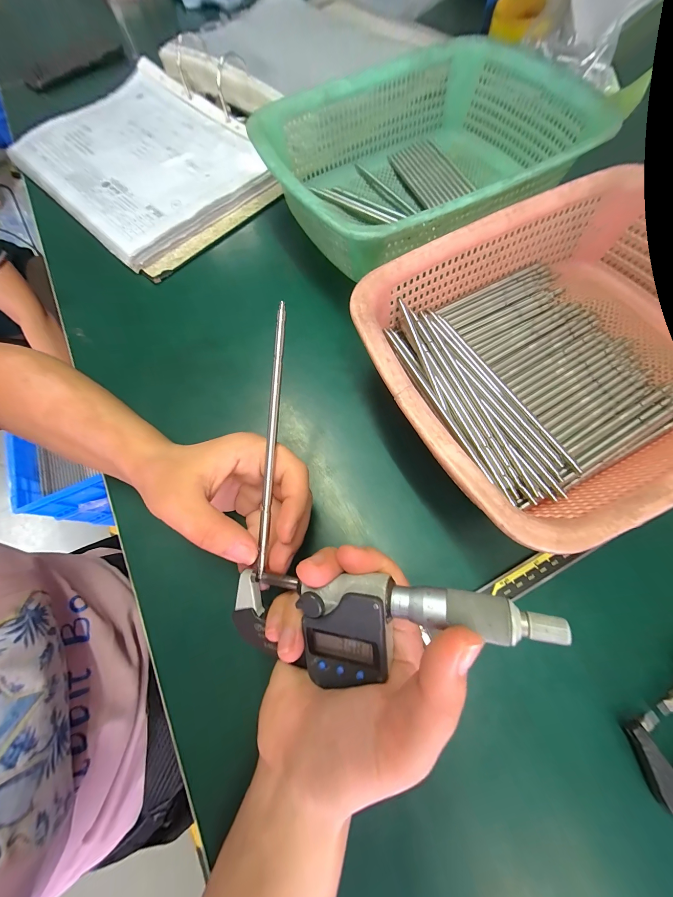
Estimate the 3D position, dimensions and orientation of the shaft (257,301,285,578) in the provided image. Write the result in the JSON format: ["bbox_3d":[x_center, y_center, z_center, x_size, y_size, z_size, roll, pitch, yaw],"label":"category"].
[{"bbox_3d":[-0.038,-0.010,0.179,0.004,0.007,0.159,2,82,4],"label":"shaft"}]

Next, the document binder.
[{"bbox_3d":[-0.231,-0.370,0.378,0.304,0.051,0.254,41,77,15],"label":"document binder"}]

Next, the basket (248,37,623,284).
[{"bbox_3d":[0.081,-0.286,0.314,0.299,0.088,0.227,-21,71,-5],"label":"basket"}]

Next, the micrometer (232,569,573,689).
[{"bbox_3d":[0.013,0.084,0.141,0.157,0.024,0.049,-13,68,22],"label":"micrometer"}]

